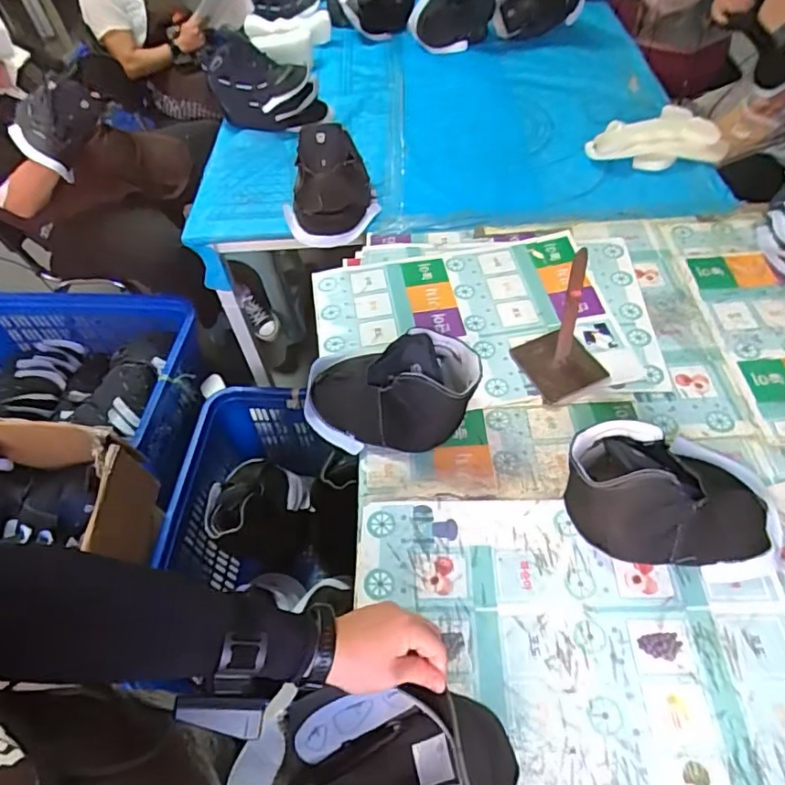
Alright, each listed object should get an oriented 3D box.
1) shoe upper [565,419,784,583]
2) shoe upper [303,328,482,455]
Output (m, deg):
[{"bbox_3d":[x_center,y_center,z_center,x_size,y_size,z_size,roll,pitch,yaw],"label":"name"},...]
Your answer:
[{"bbox_3d":[0.368,0.134,0.716,0.258,0.136,0.198,-9,52,-3],"label":"shoe upper"},{"bbox_3d":[-0.008,-0.017,0.853,0.266,0.132,0.168,0,52,4],"label":"shoe upper"}]

